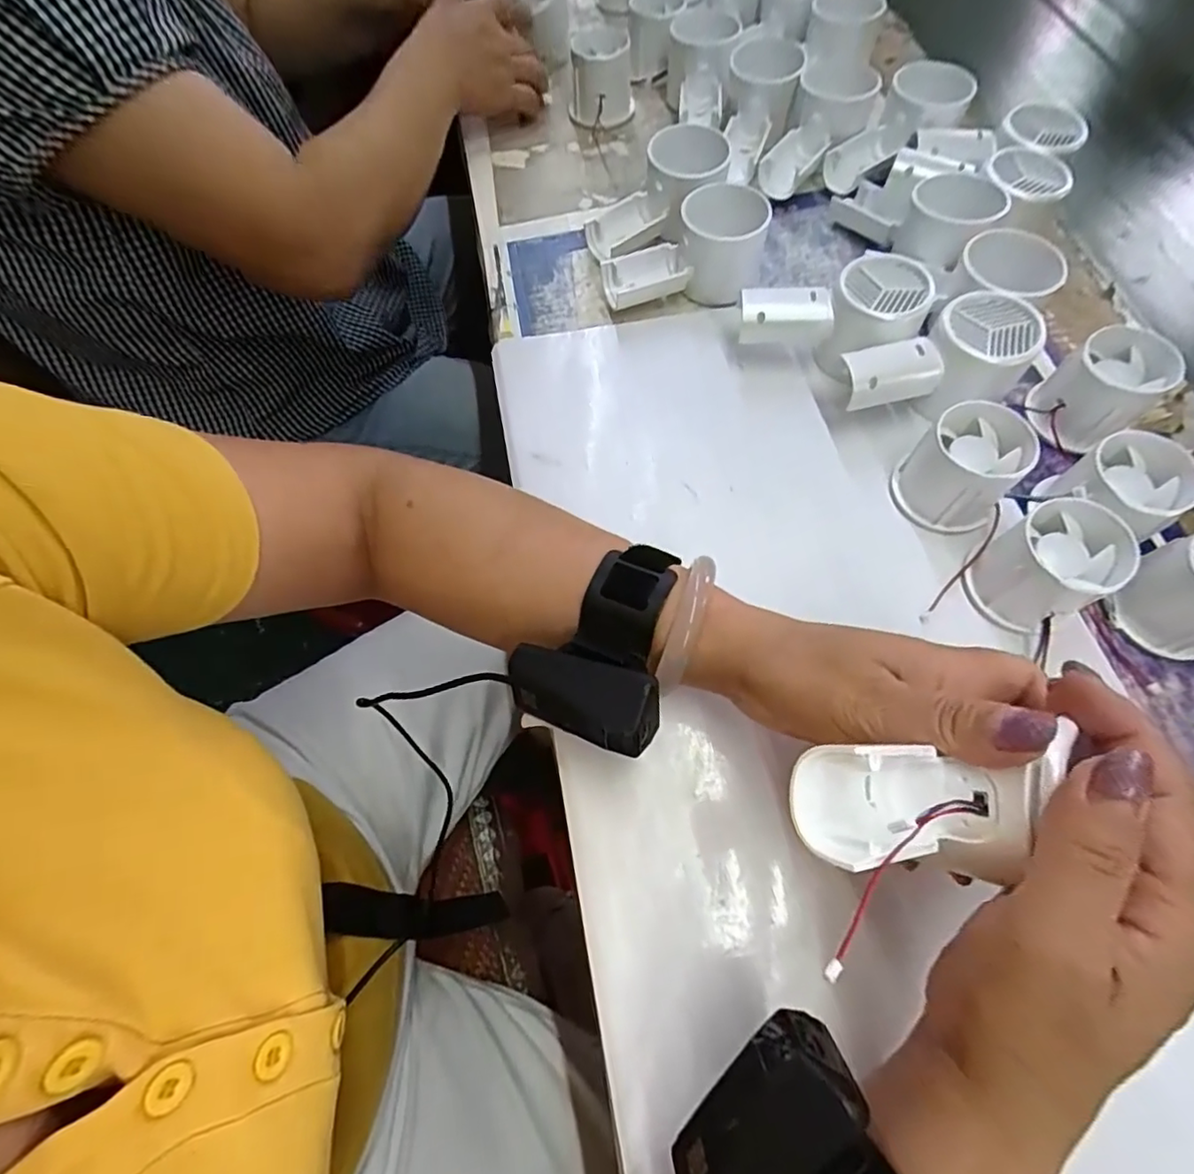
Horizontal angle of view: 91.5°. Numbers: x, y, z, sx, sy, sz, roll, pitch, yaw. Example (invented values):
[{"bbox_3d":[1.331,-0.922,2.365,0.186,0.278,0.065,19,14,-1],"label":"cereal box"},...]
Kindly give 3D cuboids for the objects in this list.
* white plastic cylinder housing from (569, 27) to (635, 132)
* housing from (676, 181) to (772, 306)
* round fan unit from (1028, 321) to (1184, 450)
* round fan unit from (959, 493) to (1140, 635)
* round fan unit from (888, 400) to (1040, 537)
[{"bbox_3d":[0.003,-0.434,0.500,0.055,0.054,0.061,9,67,7],"label":"white plastic cylinder housing"},{"bbox_3d":[0.087,-0.239,0.405,0.059,0.053,0.052,9,67,7],"label":"housing"},{"bbox_3d":[0.299,-0.117,0.347,0.065,0.045,0.053,-36,69,-12],"label":"round fan unit"},{"bbox_3d":[0.231,-0.010,0.300,0.056,0.045,0.049,-27,67,-9],"label":"round fan unit"},{"bbox_3d":[0.205,-0.066,0.327,0.055,0.048,0.055,-1,66,3],"label":"round fan unit"}]

